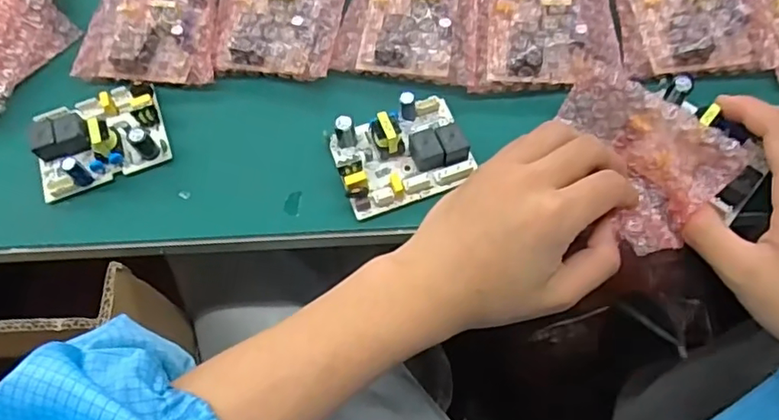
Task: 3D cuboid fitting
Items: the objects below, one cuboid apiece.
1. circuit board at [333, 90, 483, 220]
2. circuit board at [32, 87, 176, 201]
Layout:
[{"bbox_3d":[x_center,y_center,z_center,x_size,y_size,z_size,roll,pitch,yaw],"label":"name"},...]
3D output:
[{"bbox_3d":[0.007,-0.037,0.345,0.078,0.024,0.059,-20,64,-6],"label":"circuit board"},{"bbox_3d":[-0.185,-0.047,0.363,0.080,0.031,0.057,-25,65,-9],"label":"circuit board"}]

